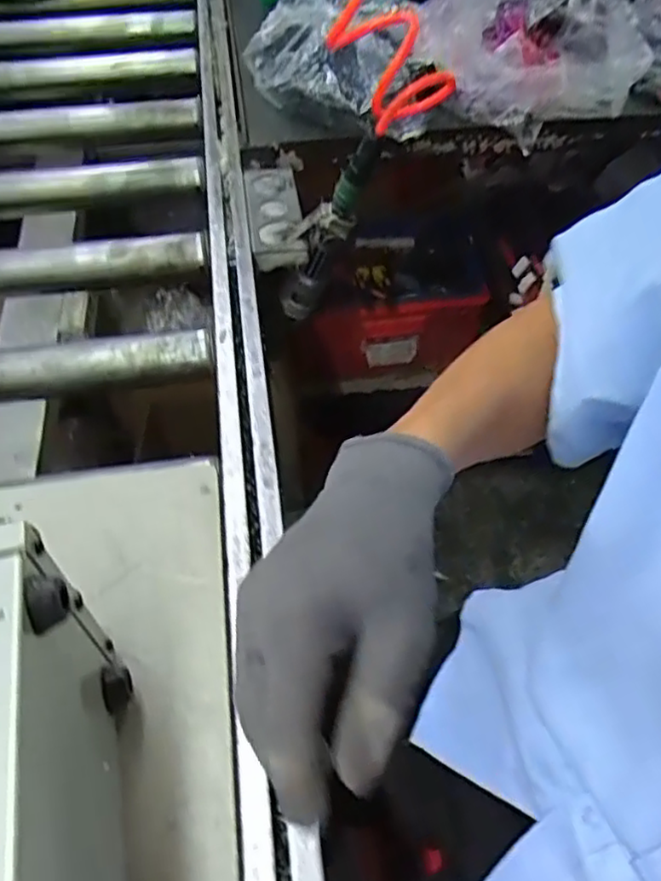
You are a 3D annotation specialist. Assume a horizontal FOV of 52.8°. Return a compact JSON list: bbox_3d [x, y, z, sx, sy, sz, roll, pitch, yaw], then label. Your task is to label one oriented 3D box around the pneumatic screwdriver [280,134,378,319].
[{"bbox_3d":[-0.002,-0.207,0.676,0.034,0.215,0.031,11,49,-20],"label":"pneumatic screwdriver"}]

